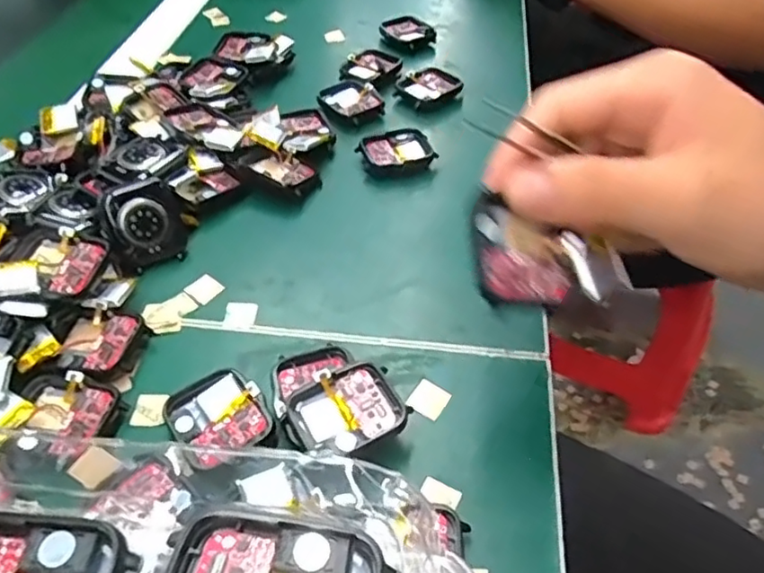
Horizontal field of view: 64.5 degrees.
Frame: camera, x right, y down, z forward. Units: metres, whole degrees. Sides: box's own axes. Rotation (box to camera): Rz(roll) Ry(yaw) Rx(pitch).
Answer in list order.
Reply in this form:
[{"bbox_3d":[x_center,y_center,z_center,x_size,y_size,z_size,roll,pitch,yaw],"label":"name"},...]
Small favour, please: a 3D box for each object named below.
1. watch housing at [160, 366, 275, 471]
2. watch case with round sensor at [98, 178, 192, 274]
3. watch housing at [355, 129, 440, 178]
[{"bbox_3d":[-0.069,0.056,0.258,0.036,0.013,0.040,-28,52,-23],"label":"watch housing"},{"bbox_3d":[-0.126,-0.035,0.329,0.044,0.045,0.019,-20,17,-25],"label":"watch case with round sensor"},{"bbox_3d":[0.009,-0.086,0.394,0.046,0.015,0.036,-15,48,-13],"label":"watch housing"}]

